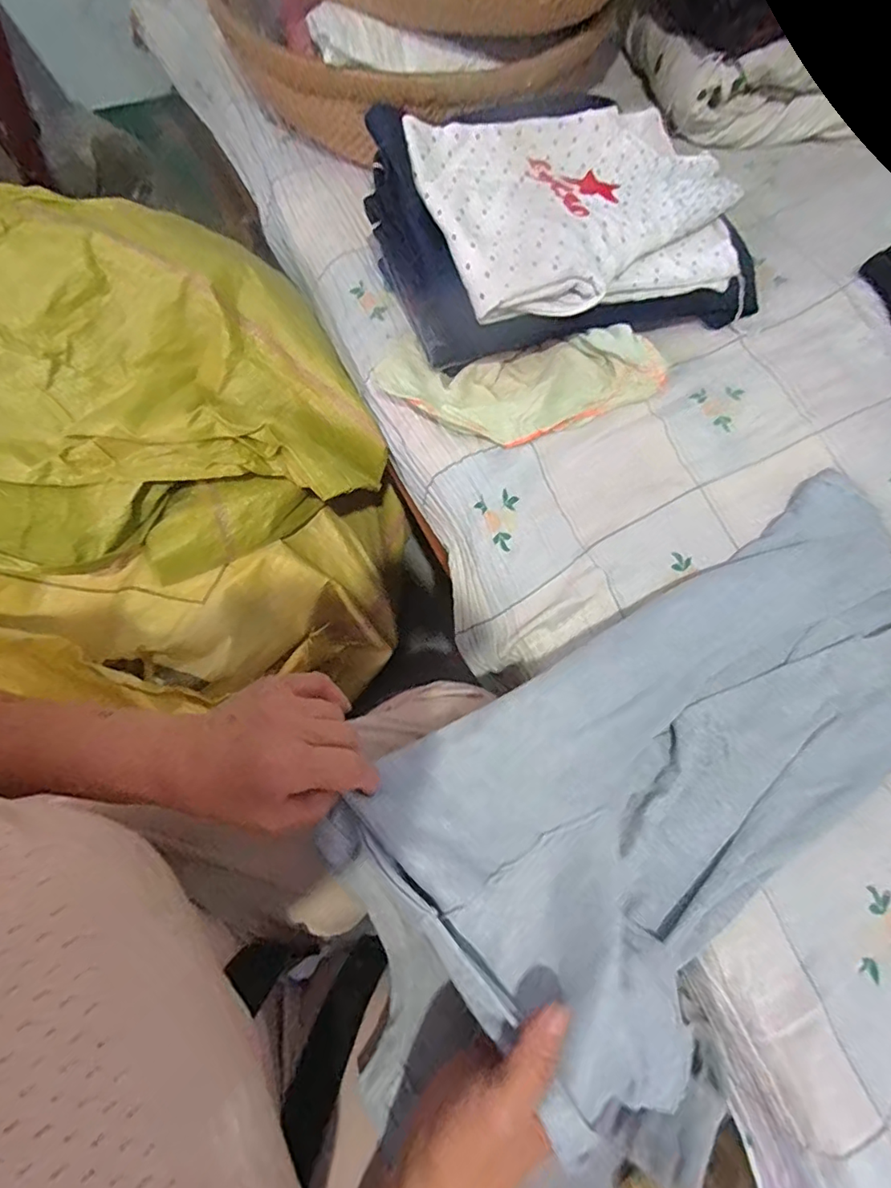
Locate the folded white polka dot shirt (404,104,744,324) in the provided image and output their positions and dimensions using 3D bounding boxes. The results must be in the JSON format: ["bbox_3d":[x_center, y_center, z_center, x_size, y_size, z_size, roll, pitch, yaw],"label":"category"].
[{"bbox_3d":[0.139,-0.396,0.551,0.321,0.053,0.247,-18,71,-12],"label":"folded white polka dot shirt"}]

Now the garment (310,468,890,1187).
[{"bbox_3d":[0.197,0.123,0.397,0.556,0.075,0.250,-27,70,-21],"label":"garment"}]

